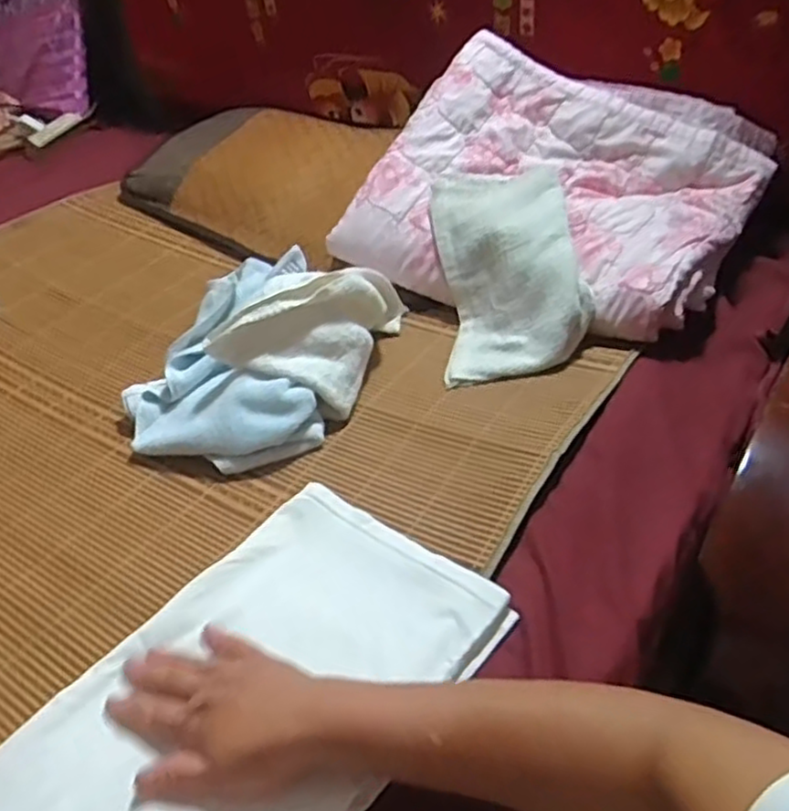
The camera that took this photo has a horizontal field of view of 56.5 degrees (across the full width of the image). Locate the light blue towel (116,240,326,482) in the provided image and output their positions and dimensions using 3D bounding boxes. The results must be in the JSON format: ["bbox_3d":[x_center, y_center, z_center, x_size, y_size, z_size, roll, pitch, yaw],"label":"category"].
[{"bbox_3d":[-0.164,-0.070,0.808,0.232,0.112,0.272,9,41,18],"label":"light blue towel"}]

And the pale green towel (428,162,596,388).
[{"bbox_3d":[0.131,-0.167,0.859,0.156,0.106,0.270,-4,40,2],"label":"pale green towel"}]

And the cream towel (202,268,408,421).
[{"bbox_3d":[-0.072,-0.090,0.811,0.128,0.122,0.234,20,46,27],"label":"cream towel"}]

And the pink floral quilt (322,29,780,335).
[{"bbox_3d":[0.189,-0.279,0.888,0.460,0.109,0.357,23,77,15],"label":"pink floral quilt"}]

